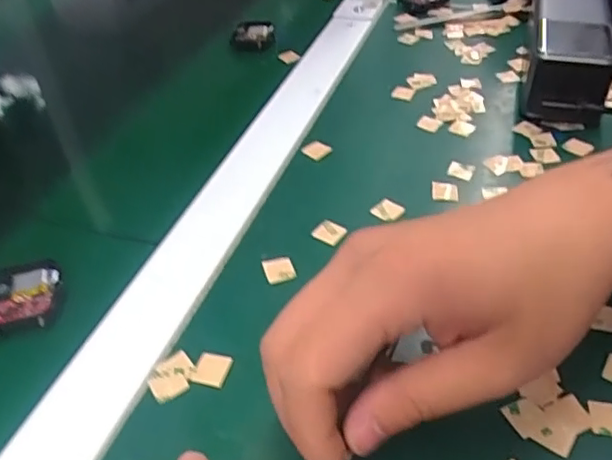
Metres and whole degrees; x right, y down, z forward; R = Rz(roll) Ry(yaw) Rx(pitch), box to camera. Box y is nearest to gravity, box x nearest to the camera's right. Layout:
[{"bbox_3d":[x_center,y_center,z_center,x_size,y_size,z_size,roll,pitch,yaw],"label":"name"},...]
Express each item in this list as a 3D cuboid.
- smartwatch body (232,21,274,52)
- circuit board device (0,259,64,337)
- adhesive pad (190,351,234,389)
[{"bbox_3d":[-0.048,-0.180,0.551,0.037,0.011,0.041,4,41,8],"label":"smartwatch body"},{"bbox_3d":[-0.147,0.035,0.315,0.037,0.007,0.045,-16,43,-11],"label":"circuit board device"},{"bbox_3d":[-0.044,0.064,0.274,0.016,0.004,0.016,10,43,16],"label":"adhesive pad"}]

